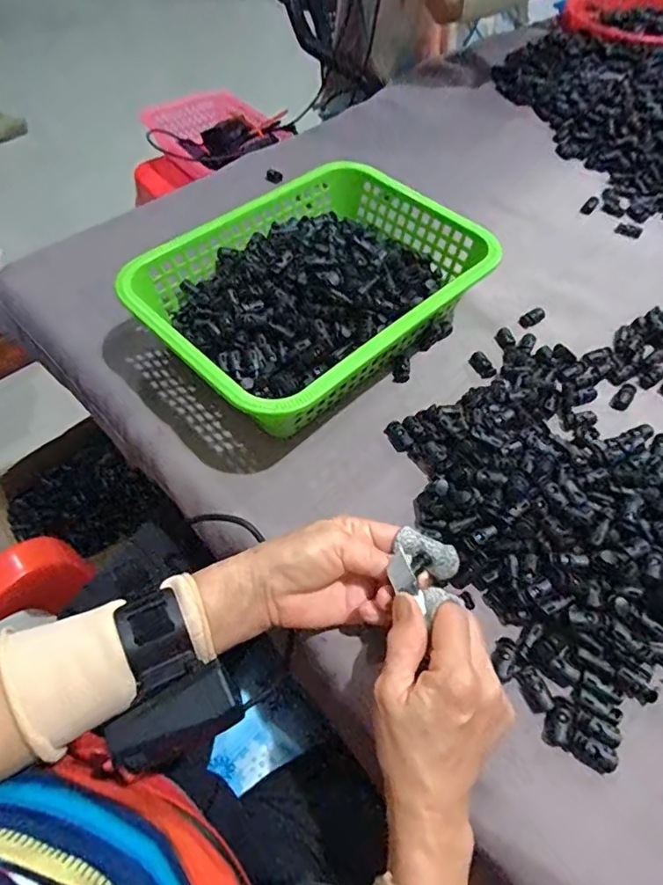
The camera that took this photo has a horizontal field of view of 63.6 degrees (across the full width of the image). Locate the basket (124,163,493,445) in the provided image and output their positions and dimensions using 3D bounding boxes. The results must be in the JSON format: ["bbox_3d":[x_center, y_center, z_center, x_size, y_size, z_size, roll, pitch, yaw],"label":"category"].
[{"bbox_3d":[-0.011,-0.143,0.494,0.222,0.095,0.308,39,63,24],"label":"basket"}]

